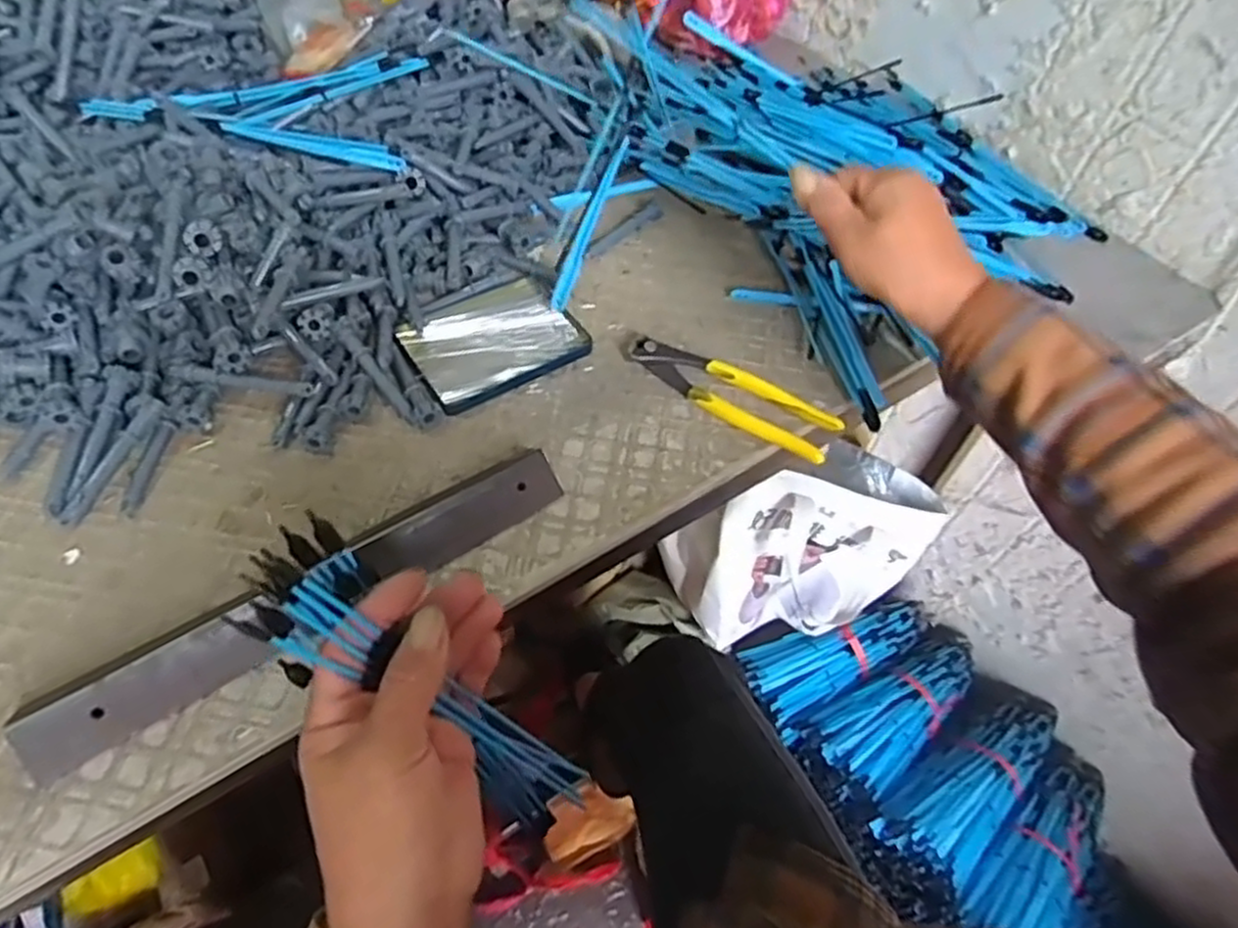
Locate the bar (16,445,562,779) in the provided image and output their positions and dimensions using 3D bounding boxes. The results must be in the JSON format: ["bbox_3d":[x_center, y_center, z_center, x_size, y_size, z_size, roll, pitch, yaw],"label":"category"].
[{"bbox_3d":[-0.174,0.075,0.435,0.314,0.033,0.032,-29,62,-22],"label":"bar"}]

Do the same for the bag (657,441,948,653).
[{"bbox_3d":[0.229,0.128,0.951,0.260,0.289,0.196,-13,56,-14],"label":"bag"}]

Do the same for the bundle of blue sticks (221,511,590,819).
[{"bbox_3d":[-0.082,0.115,0.346,0.022,0.230,0.049,-1,47,37],"label":"bundle of blue sticks"}]

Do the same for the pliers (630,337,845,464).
[{"bbox_3d":[0.083,-0.052,0.554,0.163,0.017,0.042,31,58,16],"label":"pliers"}]

